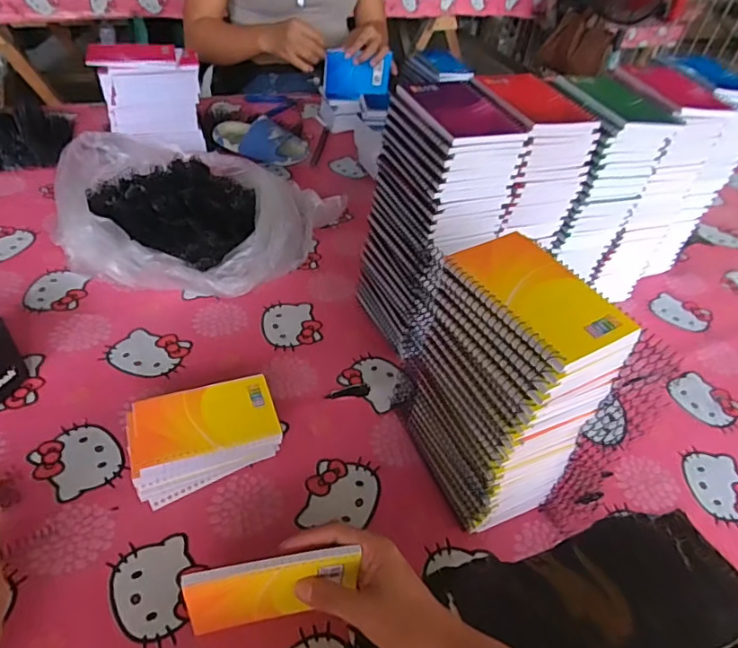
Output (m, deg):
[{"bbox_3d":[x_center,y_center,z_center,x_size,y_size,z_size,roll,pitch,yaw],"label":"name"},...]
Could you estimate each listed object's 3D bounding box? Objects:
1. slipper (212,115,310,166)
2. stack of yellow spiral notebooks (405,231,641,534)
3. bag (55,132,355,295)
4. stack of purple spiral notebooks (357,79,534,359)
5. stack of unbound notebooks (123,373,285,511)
[{"bbox_3d":[-0.197,-0.328,0.963,0.173,0.072,0.087,8,43,1],"label":"slipper"},{"bbox_3d":[0.116,0.061,0.482,0.090,0.241,0.131,-15,47,-22],"label":"stack of yellow spiral notebooks"},{"bbox_3d":[-0.264,-0.156,0.761,0.353,0.093,0.293,28,47,21],"label":"bag"},{"bbox_3d":[0.075,-0.107,0.622,0.110,0.284,0.124,-15,47,-22],"label":"stack of purple spiral notebooks"},{"bbox_3d":[-0.160,0.110,0.531,0.136,0.043,0.092,-13,47,-20],"label":"stack of unbound notebooks"}]

